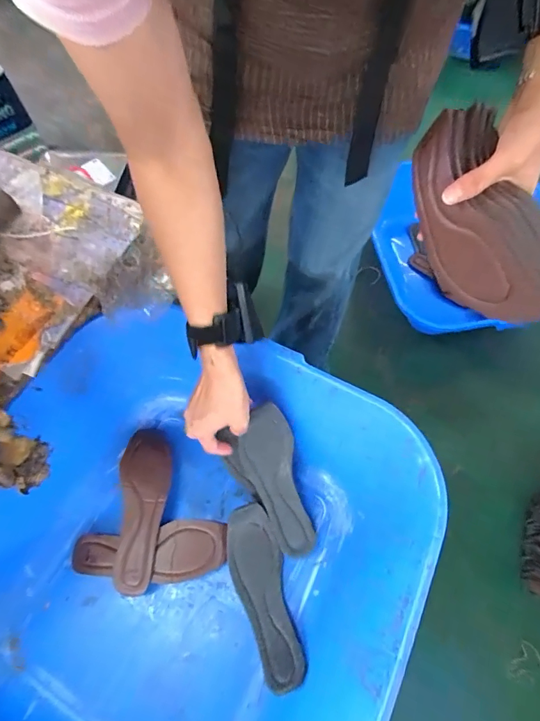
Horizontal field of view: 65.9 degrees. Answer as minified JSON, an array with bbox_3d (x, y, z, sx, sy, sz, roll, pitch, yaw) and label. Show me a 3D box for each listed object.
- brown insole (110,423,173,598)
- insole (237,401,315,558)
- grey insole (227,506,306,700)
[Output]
[{"bbox_3d":[-0.176,0.202,0.587,0.068,0.029,0.218,-5,63,1],"label":"brown insole"},{"bbox_3d":[0.006,0.163,0.563,0.069,0.027,0.213,-15,101,-5],"label":"insole"},{"bbox_3d":[-0.010,0.297,0.538,0.069,0.044,0.207,-16,63,-5],"label":"grey insole"}]

